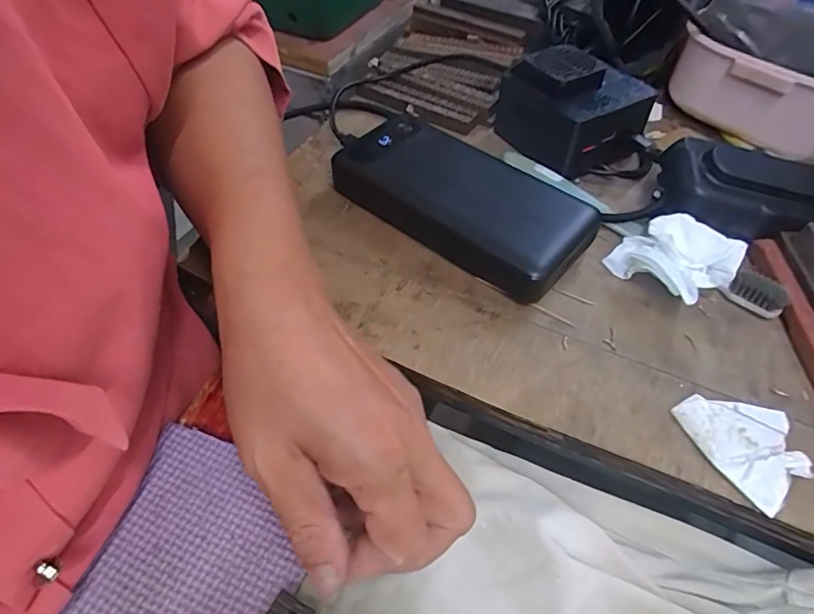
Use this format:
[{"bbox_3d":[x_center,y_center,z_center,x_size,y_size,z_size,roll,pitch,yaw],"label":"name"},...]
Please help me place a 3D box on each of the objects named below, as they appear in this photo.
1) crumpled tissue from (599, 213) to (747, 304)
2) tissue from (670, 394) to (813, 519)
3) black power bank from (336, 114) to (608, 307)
[{"bbox_3d":[0.147,-0.026,0.285,0.048,0.024,0.052,-27,57,-21],"label":"crumpled tissue"},{"bbox_3d":[0.149,0.058,0.231,0.040,0.008,0.052,-29,57,-22],"label":"tissue"},{"bbox_3d":[0.032,-0.066,0.315,0.155,0.025,0.072,35,59,24],"label":"black power bank"}]

